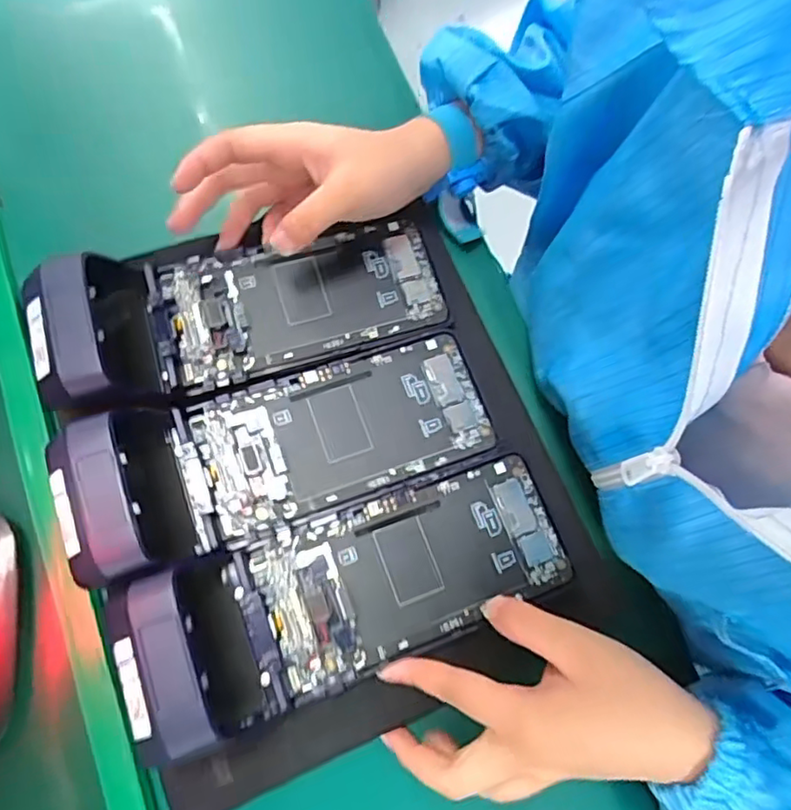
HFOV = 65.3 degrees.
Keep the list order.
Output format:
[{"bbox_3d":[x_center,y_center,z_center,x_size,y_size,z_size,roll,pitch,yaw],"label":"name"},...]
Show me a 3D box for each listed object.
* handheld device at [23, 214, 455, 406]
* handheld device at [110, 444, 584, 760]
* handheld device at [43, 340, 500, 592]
[{"bbox_3d":[-0.082,-0.054,0.354,0.216,0.058,0.083,-12,75,-13],"label":"handheld device"},{"bbox_3d":[-0.020,0.093,0.314,0.217,0.050,0.079,-19,75,-16],"label":"handheld device"},{"bbox_3d":[-0.056,0.017,0.315,0.213,0.042,0.081,-17,75,-7],"label":"handheld device"}]

